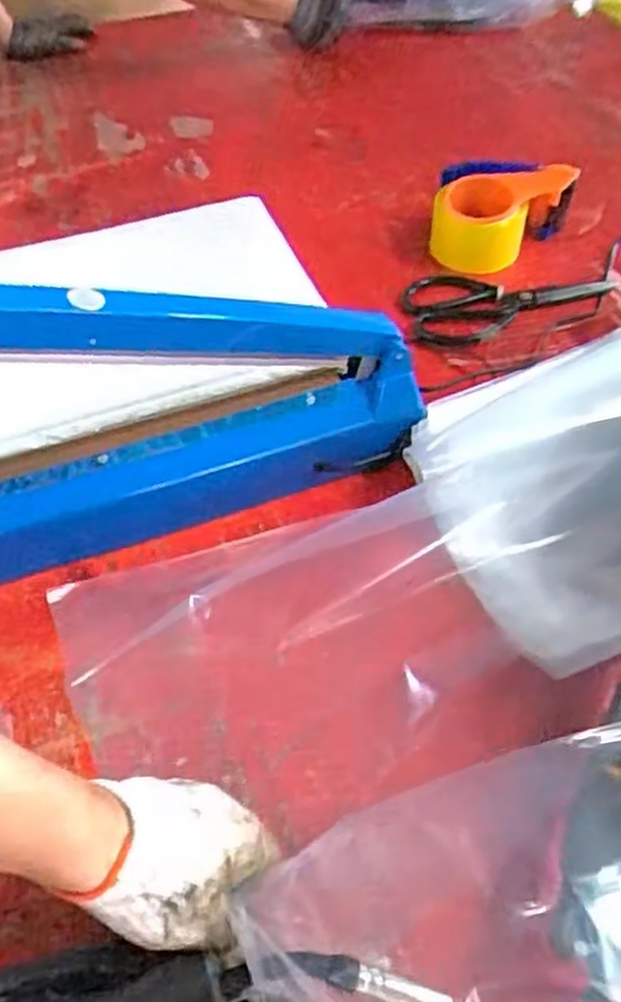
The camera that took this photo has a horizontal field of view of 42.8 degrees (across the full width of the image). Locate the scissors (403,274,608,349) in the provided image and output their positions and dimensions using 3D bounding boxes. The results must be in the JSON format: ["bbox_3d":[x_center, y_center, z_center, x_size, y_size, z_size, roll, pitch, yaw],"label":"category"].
[{"bbox_3d":[0.211,-0.214,0.842,0.220,0.016,0.112,-8,52,-5],"label":"scissors"}]

